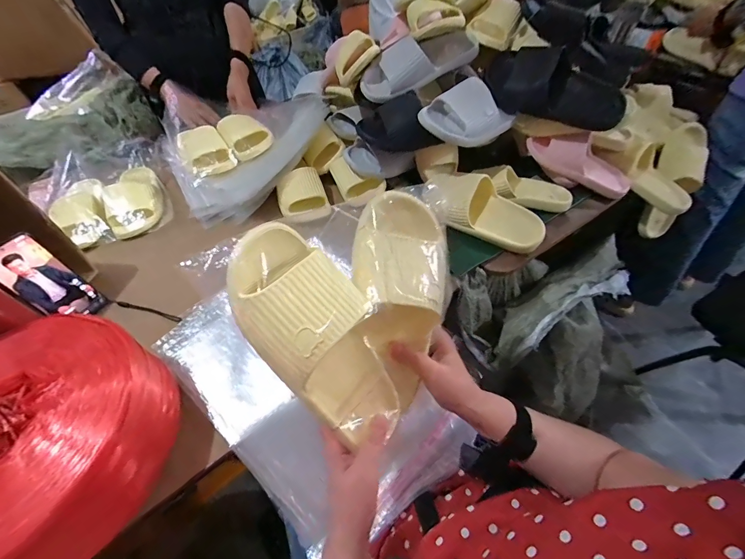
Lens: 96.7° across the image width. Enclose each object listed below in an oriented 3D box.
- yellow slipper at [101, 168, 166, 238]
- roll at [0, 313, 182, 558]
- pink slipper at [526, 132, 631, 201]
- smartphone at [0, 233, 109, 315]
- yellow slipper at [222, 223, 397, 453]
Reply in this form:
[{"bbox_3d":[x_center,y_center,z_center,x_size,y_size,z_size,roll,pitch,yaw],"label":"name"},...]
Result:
[{"bbox_3d":[-0.563,-0.205,0.775,0.117,0.060,0.249,-23,53,-14],"label":"yellow slipper"},{"bbox_3d":[-0.408,0.200,0.408,0.260,0.138,0.278,11,53,13],"label":"roll"},{"bbox_3d":[0.479,-0.259,0.750,0.252,0.098,0.088,26,54,-6],"label":"pink slipper"},{"bbox_3d":[-0.531,0.007,0.544,0.007,0.159,0.073,9,49,35],"label":"smartphone"},{"bbox_3d":[-0.042,0.059,0.318,0.109,0.235,0.074,-37,17,-23],"label":"yellow slipper"}]

